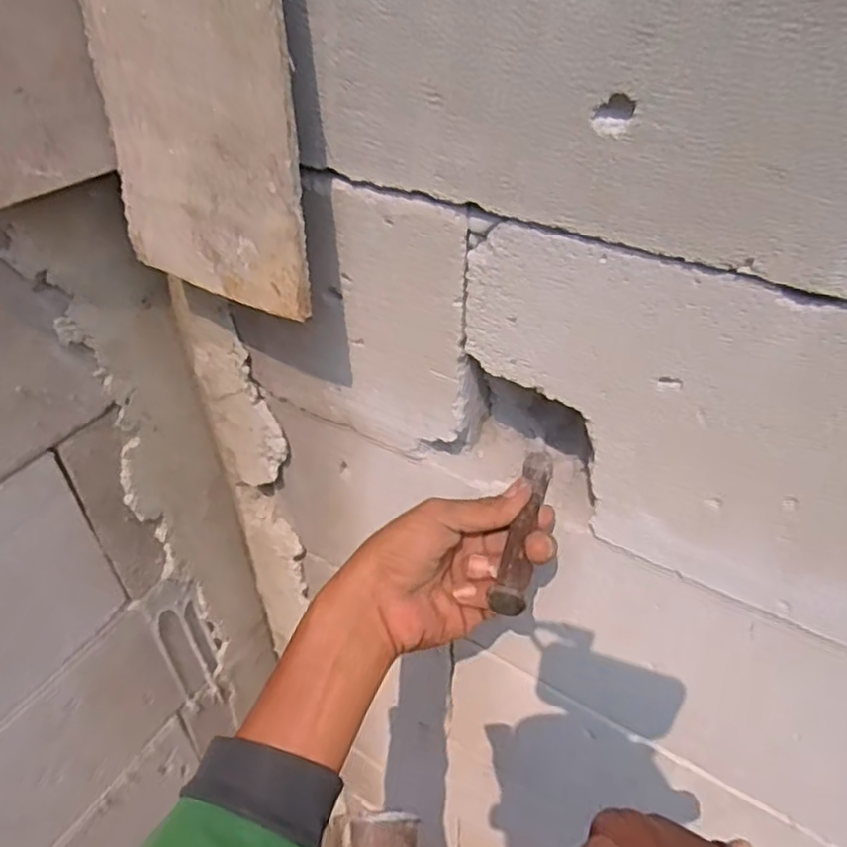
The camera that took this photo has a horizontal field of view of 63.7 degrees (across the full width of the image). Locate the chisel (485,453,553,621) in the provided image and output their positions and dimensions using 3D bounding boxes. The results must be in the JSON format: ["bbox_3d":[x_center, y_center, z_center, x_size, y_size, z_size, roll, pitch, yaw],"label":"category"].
[{"bbox_3d":[0.065,0.066,0.435,0.019,0.020,0.137,10,37,13],"label":"chisel"}]

